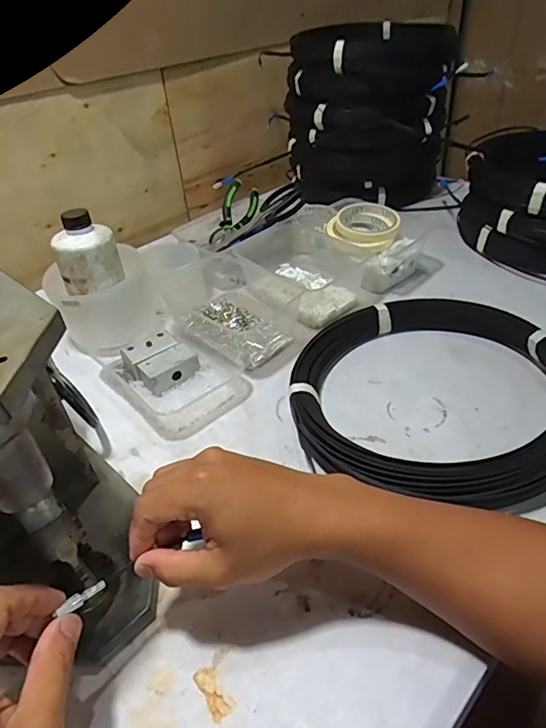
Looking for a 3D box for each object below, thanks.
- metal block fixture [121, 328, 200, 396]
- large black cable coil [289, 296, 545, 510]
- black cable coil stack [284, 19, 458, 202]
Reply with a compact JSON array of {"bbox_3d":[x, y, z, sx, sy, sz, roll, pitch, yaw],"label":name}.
[{"bbox_3d":[-0.133,-0.003,0.576,0.062,0.035,0.071,-32,45,-31],"label":"metal block fixture"},{"bbox_3d":[0.160,0.026,0.498,0.284,0.042,0.278,-3,38,3],"label":"large black cable coil"},{"bbox_3d":[0.169,-0.455,0.889,0.263,0.252,0.290,1,38,8],"label":"black cable coil stack"}]

